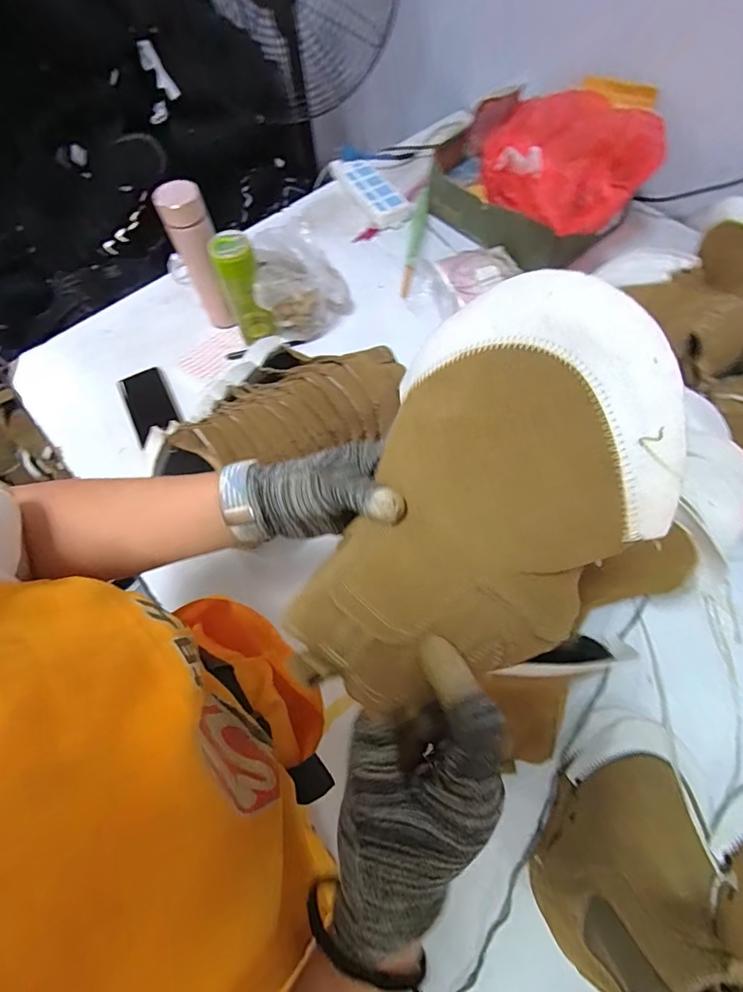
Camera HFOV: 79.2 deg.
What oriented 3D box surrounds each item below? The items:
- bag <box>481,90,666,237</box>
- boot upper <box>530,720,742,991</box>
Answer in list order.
[{"bbox_3d":[0.356,-0.627,0.808,0.283,0.094,0.361,16,66,9],"label":"bag"},{"bbox_3d":[0.270,0.343,0.432,0.155,0.161,0.235,32,70,16],"label":"boot upper"}]

